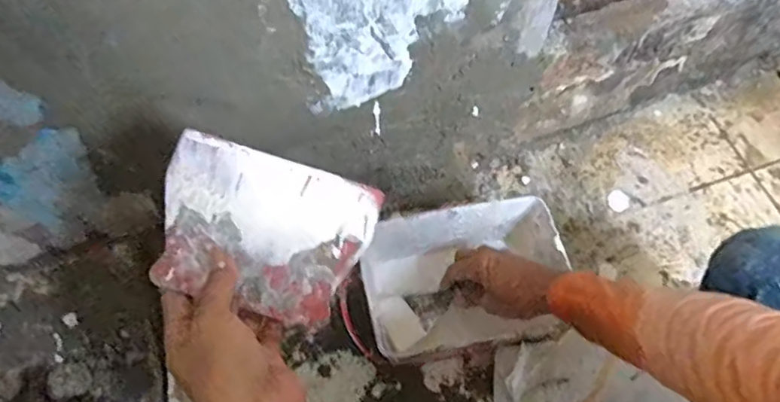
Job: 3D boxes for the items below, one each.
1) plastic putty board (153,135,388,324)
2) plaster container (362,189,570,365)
[{"bbox_3d":[-0.102,0.023,0.468,0.169,0.005,0.130,19,68,-8],"label":"plastic putty board"},{"bbox_3d":[0.091,0.104,0.737,0.231,0.138,0.157,-6,61,-5],"label":"plaster container"}]

